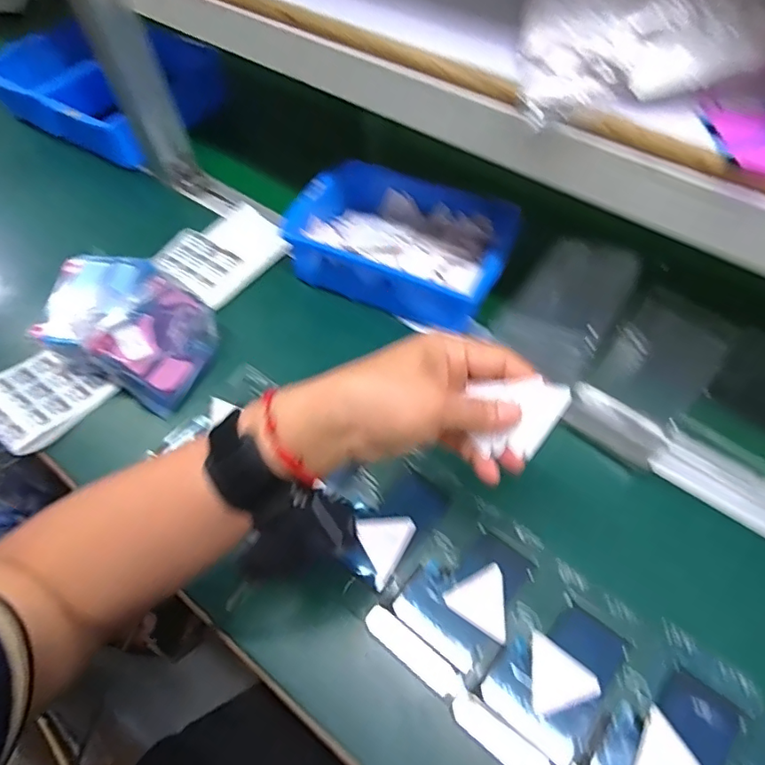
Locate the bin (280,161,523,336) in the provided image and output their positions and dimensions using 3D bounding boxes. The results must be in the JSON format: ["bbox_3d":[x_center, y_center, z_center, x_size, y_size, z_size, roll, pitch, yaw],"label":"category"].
[{"bbox_3d":[0.018,-0.134,0.533,0.204,0.068,0.141,26,61,18],"label":"bin"}]

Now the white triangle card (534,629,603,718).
[{"bbox_3d":[0.120,0.193,0.353,0.041,0.004,0.045,7,57,7],"label":"white triangle card"}]

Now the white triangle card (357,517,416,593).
[{"bbox_3d":[0.007,0.121,0.401,0.041,0.007,0.049,-19,58,-9],"label":"white triangle card"}]

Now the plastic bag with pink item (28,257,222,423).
[{"bbox_3d":[-0.233,-0.058,0.494,0.148,0.059,0.112,22,60,16],"label":"plastic bag with pink item"}]

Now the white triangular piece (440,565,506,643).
[{"bbox_3d":[0.073,0.151,0.381,0.046,0.007,0.042,31,63,21],"label":"white triangular piece"}]

